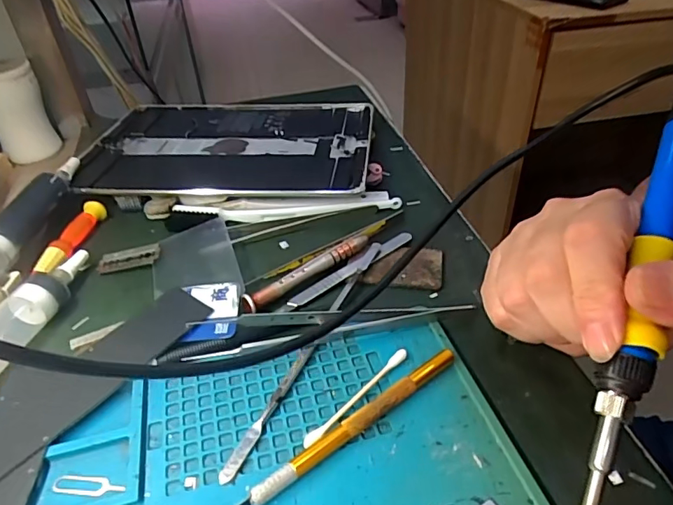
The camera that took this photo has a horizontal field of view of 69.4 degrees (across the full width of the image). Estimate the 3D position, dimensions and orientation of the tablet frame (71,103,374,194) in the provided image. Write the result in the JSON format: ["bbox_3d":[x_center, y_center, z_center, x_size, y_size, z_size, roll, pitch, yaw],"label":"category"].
[{"bbox_3d":[-0.096,-0.097,0.435,0.249,0.018,0.175,2,40,6],"label":"tablet frame"}]

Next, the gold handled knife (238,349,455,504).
[{"bbox_3d":[0.004,0.082,0.220,0.132,0.008,0.009,-26,45,-26],"label":"gold handled knife"}]

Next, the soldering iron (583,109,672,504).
[{"bbox_3d":[0.113,0.027,0.185,0.016,0.015,0.201,17,76,22],"label":"soldering iron"}]

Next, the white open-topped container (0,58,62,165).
[{"bbox_3d":[-0.297,-0.129,0.452,0.051,0.084,0.048,-25,43,-24],"label":"white open-topped container"}]

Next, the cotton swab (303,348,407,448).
[{"bbox_3d":[0.010,0.069,0.236,0.070,0.004,0.006,-34,49,-32],"label":"cotton swab"}]

